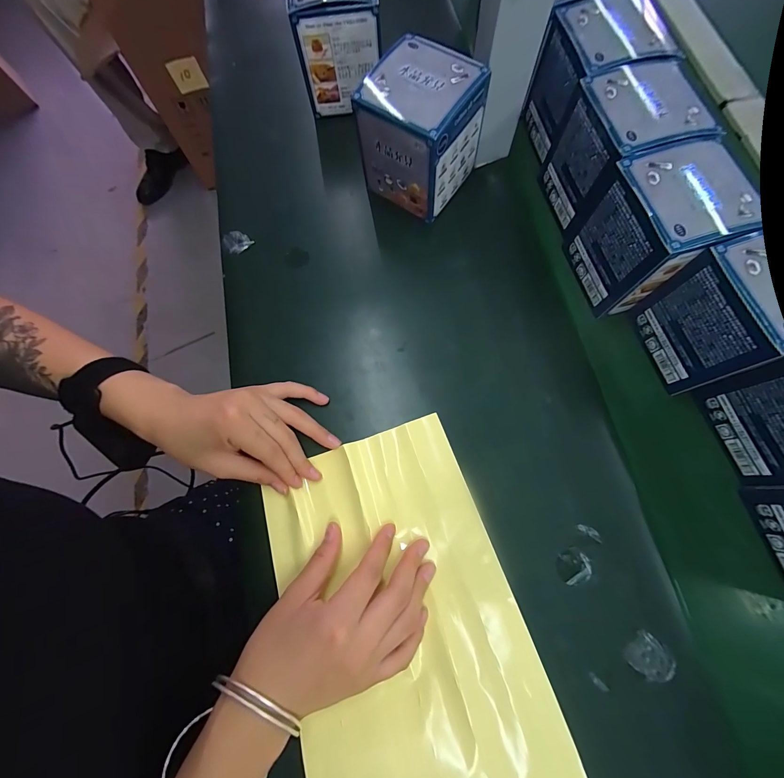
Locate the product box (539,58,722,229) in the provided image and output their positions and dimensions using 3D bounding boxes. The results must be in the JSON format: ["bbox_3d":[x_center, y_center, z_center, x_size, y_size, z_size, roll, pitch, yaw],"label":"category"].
[{"bbox_3d":[0.191,-0.199,0.296,0.074,0.086,0.080,-11,73,-2],"label":"product box"}]

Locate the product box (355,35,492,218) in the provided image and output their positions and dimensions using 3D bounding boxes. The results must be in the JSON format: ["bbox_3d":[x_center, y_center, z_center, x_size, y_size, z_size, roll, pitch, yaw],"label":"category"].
[{"bbox_3d":[0.022,-0.225,0.312,0.088,0.095,0.080,35,76,11],"label":"product box"}]

